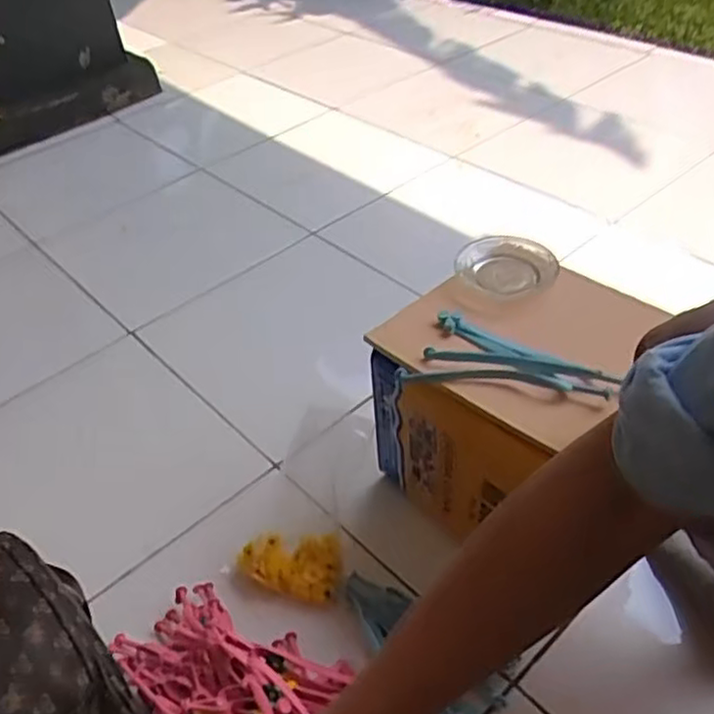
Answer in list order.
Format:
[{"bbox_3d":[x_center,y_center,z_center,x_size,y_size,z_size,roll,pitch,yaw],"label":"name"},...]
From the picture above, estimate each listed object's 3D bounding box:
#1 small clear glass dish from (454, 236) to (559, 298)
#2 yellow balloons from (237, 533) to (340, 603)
[{"bbox_3d":[0.169,-0.102,0.793,0.109,0.019,0.102,-4,43,3],"label":"small clear glass dish"},{"bbox_3d":[-0.079,0.241,0.809,0.119,0.028,0.089,-8,43,-1],"label":"yellow balloons"}]

